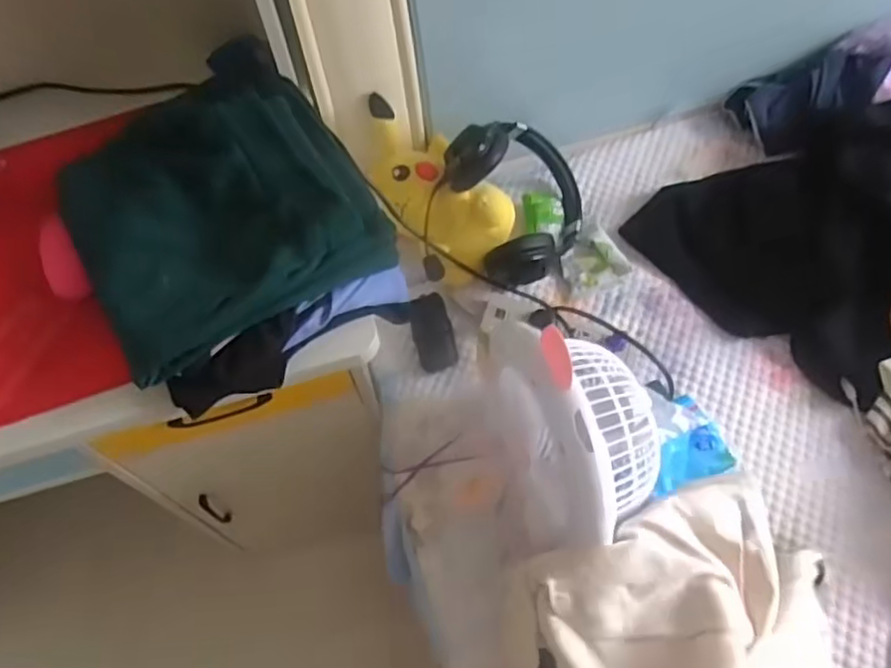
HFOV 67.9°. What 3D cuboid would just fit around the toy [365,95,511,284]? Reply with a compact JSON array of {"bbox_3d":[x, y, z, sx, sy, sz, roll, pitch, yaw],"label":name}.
[{"bbox_3d":[-0.013,-0.205,0.909,0.149,0.158,0.213,-27,62,-12],"label":"toy"}]

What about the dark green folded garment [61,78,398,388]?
[{"bbox_3d":[-0.228,-0.123,0.680,0.286,0.091,0.251,-32,63,-15],"label":"dark green folded garment"}]

